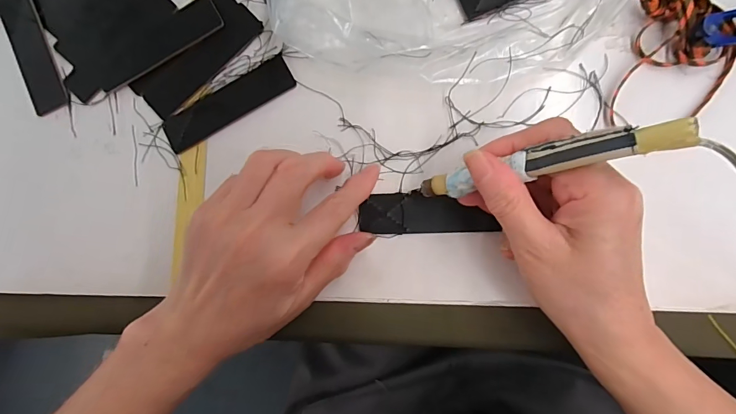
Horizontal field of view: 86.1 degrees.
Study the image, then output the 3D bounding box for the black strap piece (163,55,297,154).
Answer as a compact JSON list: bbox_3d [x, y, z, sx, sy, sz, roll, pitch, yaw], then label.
[{"bbox_3d":[-0.094,-0.069,0.263,0.092,0.004,0.027,-27,82,3],"label":"black strap piece"}]

